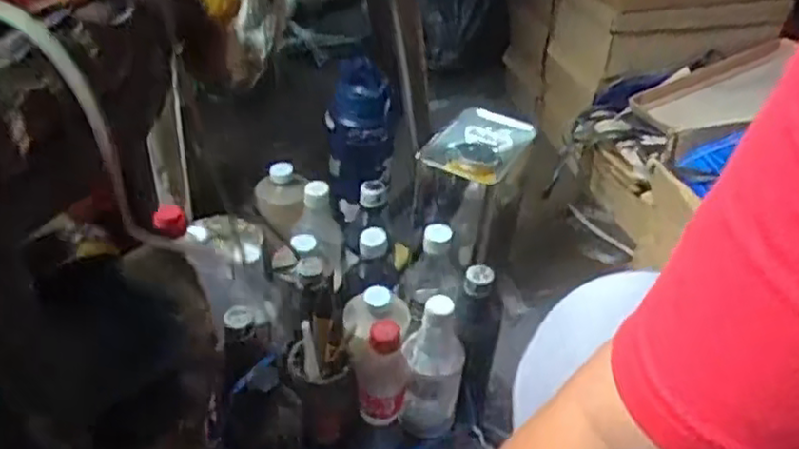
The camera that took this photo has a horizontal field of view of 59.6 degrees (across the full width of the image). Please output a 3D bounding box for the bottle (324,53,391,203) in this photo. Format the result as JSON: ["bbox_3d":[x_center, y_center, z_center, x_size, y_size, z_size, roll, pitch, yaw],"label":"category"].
[{"bbox_3d":[-0.050,-0.125,0.918,0.085,0.181,0.064,1,39,-5],"label":"bottle"}]

